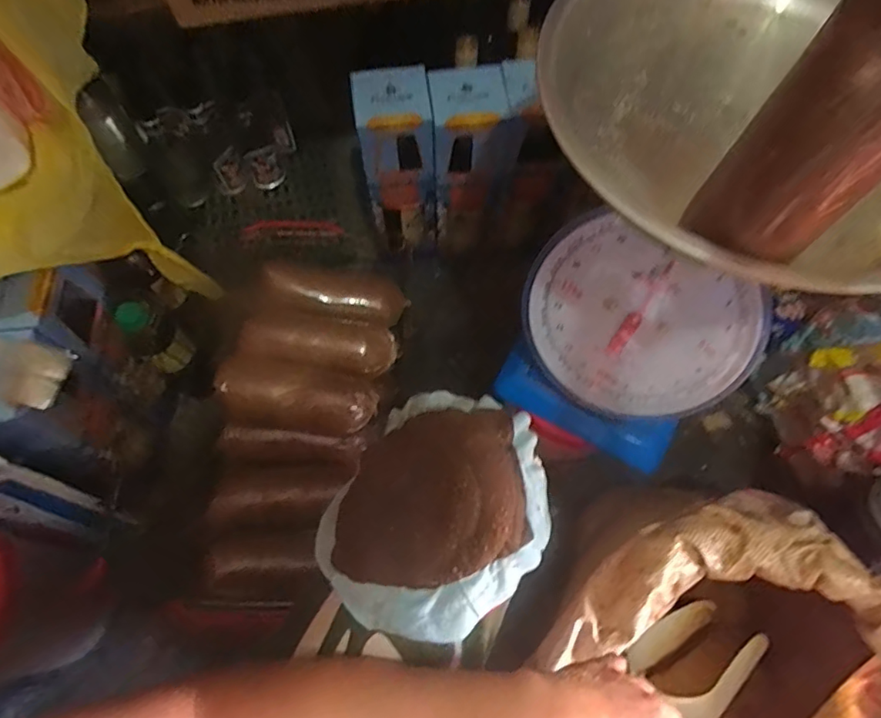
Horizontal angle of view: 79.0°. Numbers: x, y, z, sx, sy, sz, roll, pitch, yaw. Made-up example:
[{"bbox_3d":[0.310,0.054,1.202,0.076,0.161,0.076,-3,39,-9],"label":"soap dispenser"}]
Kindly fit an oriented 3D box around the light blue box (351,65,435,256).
[{"bbox_3d":[-0.057,-0.270,0.783,0.101,0.262,0.100,-5,66,-3],"label":"light blue box"}]

